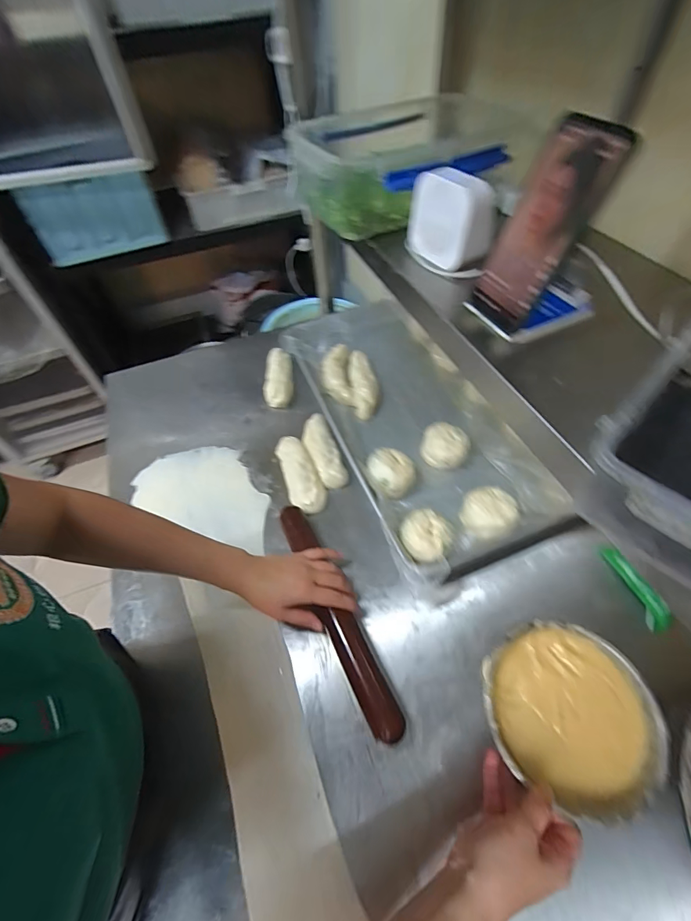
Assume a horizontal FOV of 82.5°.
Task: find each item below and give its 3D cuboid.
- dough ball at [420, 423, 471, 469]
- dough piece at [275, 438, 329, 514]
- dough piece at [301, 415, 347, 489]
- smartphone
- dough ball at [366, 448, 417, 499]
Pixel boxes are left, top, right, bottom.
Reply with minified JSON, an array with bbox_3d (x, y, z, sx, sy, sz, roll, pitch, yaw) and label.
[{"bbox_3d":[0.166,-0.024,0.660,0.079,0.051,0.071,16,57,15],"label":"dough ball"},{"bbox_3d":[-0.079,0.019,0.664,0.056,0.024,0.157,-21,56,-11],"label":"dough piece"},{"bbox_3d":[-0.040,-0.020,0.685,0.050,0.025,0.154,-18,55,-9],"label":"dough piece"},{"bbox_3d":[0.174,-0.205,0.356,0.016,0.161,0.083,-3,54,-27],"label":"smartphone"},{"bbox_3d":[0.071,0.022,0.634,0.068,0.049,0.074,-2,54,2],"label":"dough ball"}]

